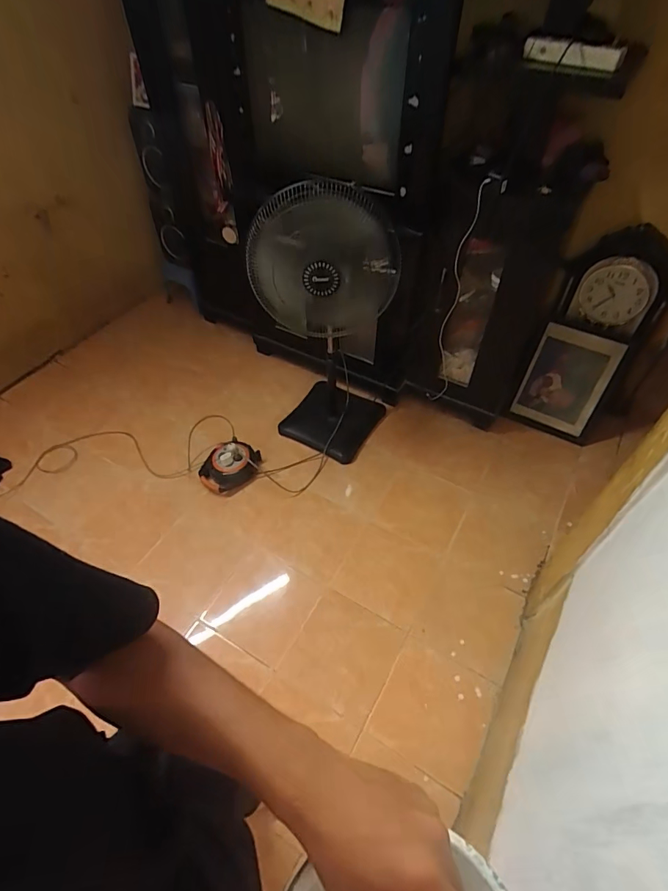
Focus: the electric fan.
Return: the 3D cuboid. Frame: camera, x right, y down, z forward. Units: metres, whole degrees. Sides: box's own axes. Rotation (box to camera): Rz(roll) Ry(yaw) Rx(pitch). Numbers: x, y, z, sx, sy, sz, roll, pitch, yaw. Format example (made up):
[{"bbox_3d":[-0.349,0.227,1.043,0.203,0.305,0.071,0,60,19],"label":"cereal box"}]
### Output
[{"bbox_3d":[-0.010,-0.428,1.590,0.401,0.973,0.440,11,52,10],"label":"electric fan"}]

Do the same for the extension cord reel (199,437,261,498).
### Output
[{"bbox_3d":[-0.404,0.083,1.766,0.185,0.101,0.201,0,50,1],"label":"extension cord reel"}]

